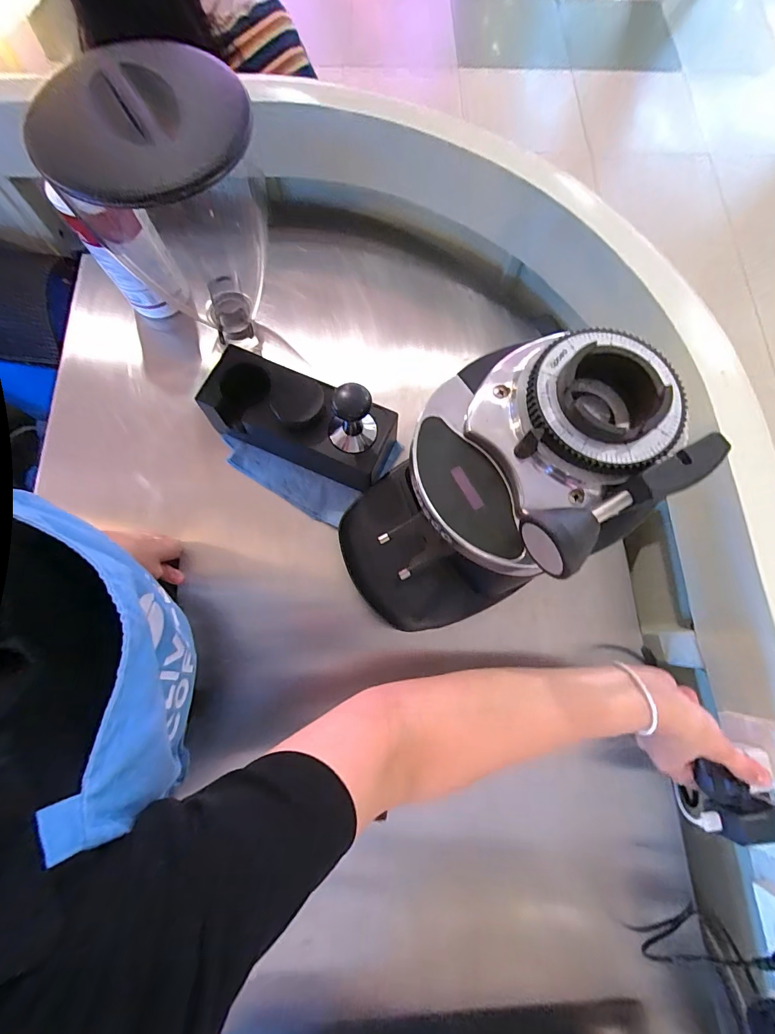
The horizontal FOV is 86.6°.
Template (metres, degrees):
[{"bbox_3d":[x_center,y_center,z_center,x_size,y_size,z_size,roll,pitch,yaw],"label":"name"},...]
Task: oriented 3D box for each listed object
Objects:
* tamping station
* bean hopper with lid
[{"bbox_3d":[-0.110,-0.133,0.515,0.237,0.130,0.094,22,76,5],"label":"tamping station"},{"bbox_3d":[-0.235,-0.323,0.473,0.167,0.270,0.160,6,75,0],"label":"bean hopper with lid"}]

